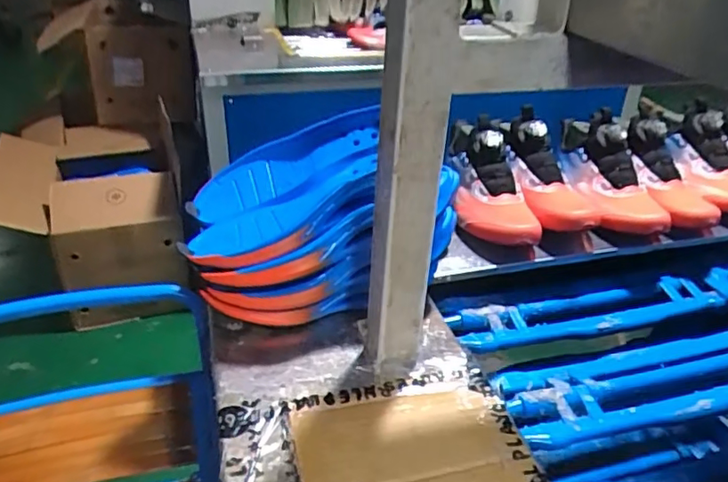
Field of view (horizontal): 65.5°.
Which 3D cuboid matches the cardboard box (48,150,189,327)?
[{"bbox_3d":[-0.764,-0.048,1.783,0.335,0.380,0.578,-9,33,-19],"label":"cardboard box"}]

